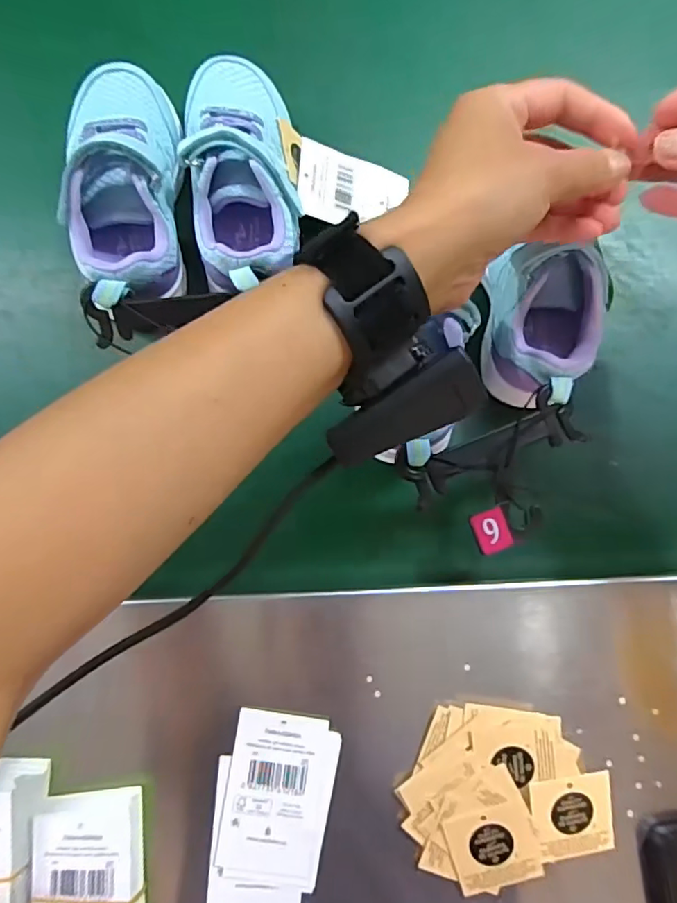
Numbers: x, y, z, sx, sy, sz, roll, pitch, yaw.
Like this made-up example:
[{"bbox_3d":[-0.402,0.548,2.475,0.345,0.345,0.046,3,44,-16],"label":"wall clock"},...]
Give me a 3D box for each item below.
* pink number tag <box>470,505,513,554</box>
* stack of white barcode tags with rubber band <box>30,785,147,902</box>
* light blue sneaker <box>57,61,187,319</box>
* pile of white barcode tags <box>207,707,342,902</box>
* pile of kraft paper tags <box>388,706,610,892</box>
[{"bbox_3d":[0.082,0.042,0.292,0.018,0.006,0.022,-20,84,-7],"label":"pink number tag"},{"bbox_3d":[-0.125,0.218,0.274,0.052,0.016,0.082,-4,82,-5],"label":"stack of white barcode tags with rubber band"},{"bbox_3d":[-0.124,-0.155,0.320,0.056,0.078,0.154,-2,82,-5],"label":"light blue sneaker"},{"bbox_3d":[-0.035,0.193,0.289,0.060,0.004,0.101,10,81,-3],"label":"pile of white barcode tags"},{"bbox_3d":[0.091,0.187,0.292,0.105,0.015,0.088,9,81,-3],"label":"pile of kraft paper tags"}]

